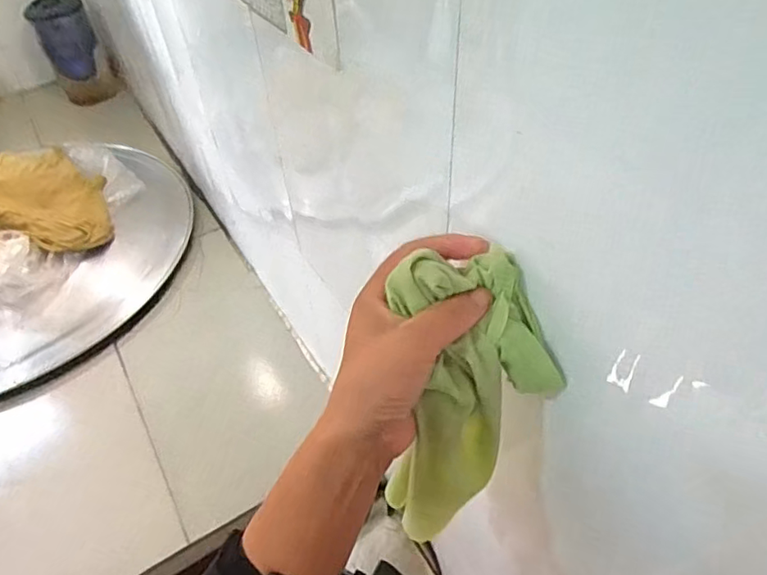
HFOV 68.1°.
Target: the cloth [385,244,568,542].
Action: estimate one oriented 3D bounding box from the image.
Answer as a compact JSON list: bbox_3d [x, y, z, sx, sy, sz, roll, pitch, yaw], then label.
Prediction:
[{"bbox_3d":[0.044,0.095,0.361,0.095,0.240,0.059,19,36,19],"label":"cloth"}]

